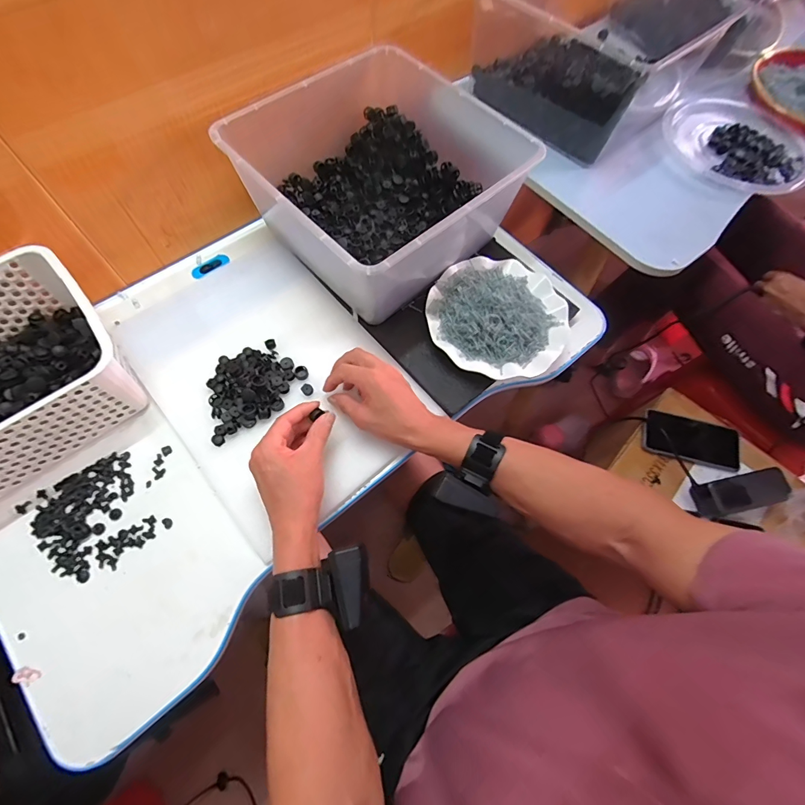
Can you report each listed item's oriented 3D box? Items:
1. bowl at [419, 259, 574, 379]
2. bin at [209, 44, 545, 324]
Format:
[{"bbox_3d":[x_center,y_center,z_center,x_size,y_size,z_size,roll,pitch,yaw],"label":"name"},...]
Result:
[{"bbox_3d":[0.126,-0.116,0.545,0.180,0.049,0.173,1,67,-2],"label":"bowl"},{"bbox_3d":[-0.030,-0.287,0.553,0.292,0.143,0.303,-40,74,-17],"label":"bin"}]

